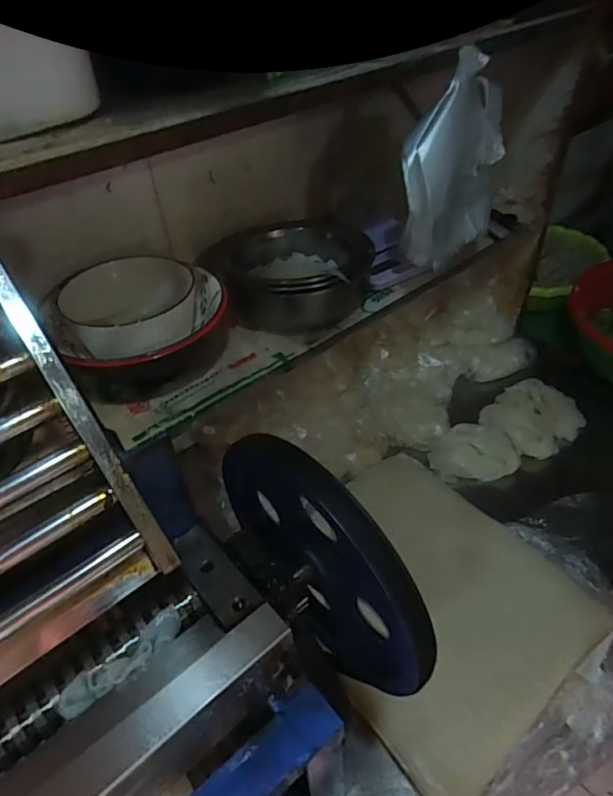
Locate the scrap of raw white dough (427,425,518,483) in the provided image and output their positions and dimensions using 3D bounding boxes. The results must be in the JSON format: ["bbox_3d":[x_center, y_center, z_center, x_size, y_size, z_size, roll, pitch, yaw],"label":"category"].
[{"bbox_3d":[0.273,0.090,0.849,0.138,0.058,0.093,2,42,8],"label":"scrap of raw white dough"}]

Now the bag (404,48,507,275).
[{"bbox_3d":[0.177,-0.279,0.625,0.056,0.195,0.168,28,52,32],"label":"bag"}]

